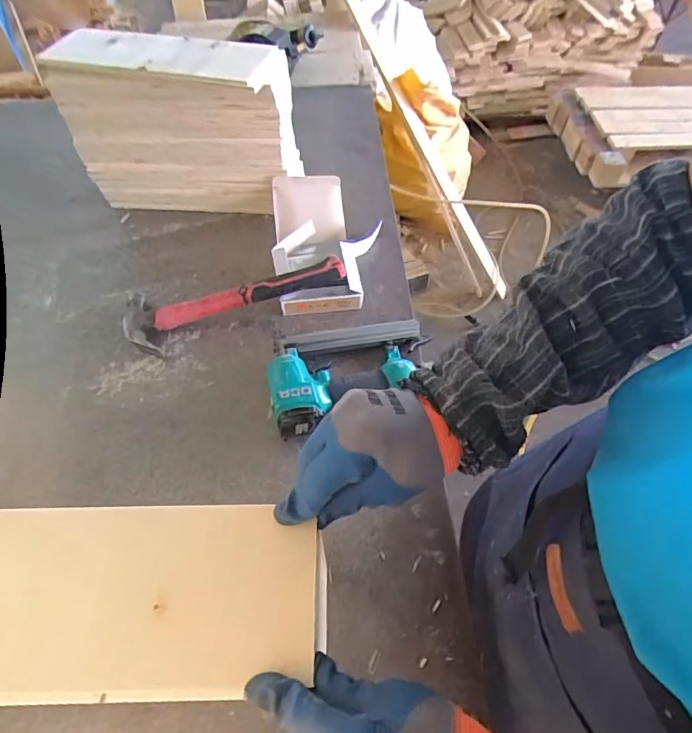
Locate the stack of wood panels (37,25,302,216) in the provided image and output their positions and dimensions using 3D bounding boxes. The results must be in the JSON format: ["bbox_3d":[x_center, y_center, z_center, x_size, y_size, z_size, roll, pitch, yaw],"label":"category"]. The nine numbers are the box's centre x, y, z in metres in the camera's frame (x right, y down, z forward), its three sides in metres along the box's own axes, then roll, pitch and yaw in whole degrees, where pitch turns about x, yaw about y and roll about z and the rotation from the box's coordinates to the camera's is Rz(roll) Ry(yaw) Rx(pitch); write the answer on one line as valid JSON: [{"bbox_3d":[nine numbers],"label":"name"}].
[{"bbox_3d":[-0.275,-0.406,0.836,0.367,0.245,0.141,7,55,5],"label":"stack of wood panels"}]

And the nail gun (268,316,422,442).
[{"bbox_3d":[0.008,0.003,0.642,0.222,0.063,0.147,-12,55,-8],"label":"nail gun"}]

